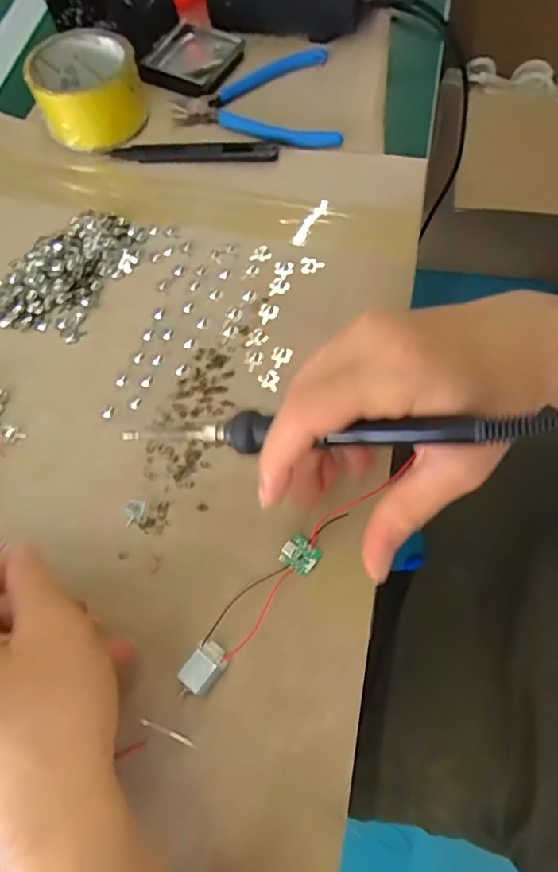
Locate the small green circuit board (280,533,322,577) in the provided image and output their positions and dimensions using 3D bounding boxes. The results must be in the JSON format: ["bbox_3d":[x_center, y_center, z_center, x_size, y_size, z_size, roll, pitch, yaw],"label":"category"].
[{"bbox_3d":[0.012,0.067,0.293,0.020,0.004,0.018,33,85,7],"label":"small green circuit board"}]

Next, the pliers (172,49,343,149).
[{"bbox_3d":[-0.013,-0.295,0.443,0.141,0.007,0.113,8,68,5],"label":"pliers"}]

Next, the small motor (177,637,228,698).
[{"bbox_3d":[-0.040,0.123,0.270,0.017,0.016,0.031,31,72,13],"label":"small motor"}]

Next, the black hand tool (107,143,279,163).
[{"bbox_3d":[-0.070,-0.231,0.419,0.136,0.010,0.017,5,68,4],"label":"black hand tool"}]

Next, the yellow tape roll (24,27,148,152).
[{"bbox_3d":[-0.156,-0.285,0.427,0.083,0.041,0.089,-1,68,1],"label":"yellow tape roll"}]

